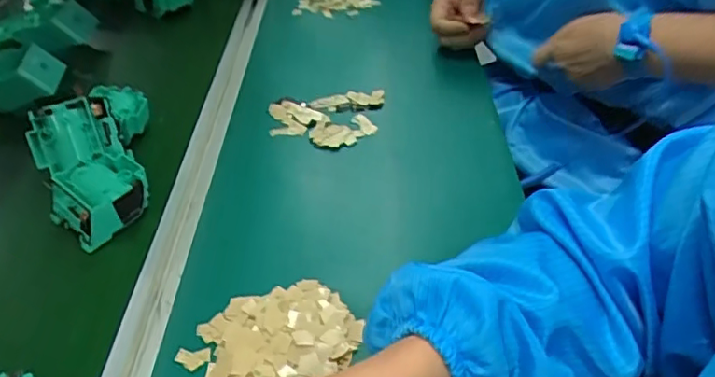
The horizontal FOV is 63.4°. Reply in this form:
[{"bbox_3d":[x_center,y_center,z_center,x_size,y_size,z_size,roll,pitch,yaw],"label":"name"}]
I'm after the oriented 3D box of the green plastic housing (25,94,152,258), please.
[{"bbox_3d":[-0.248,-0.017,0.538,0.081,0.051,0.147,-24,61,-24],"label":"green plastic housing"}]

